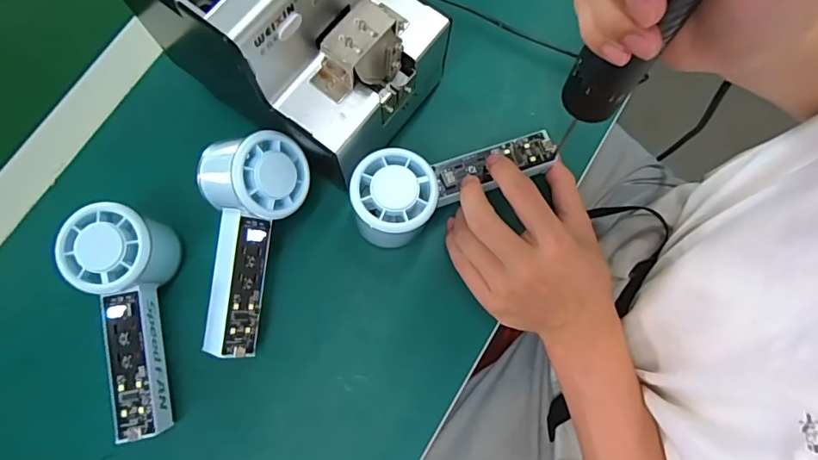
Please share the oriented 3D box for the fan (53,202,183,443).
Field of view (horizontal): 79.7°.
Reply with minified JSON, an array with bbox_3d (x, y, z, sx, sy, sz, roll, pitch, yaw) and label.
[{"bbox_3d":[-0.189,0.058,0.338,0.053,0.059,0.147,-9,91,-2],"label":"fan"}]

